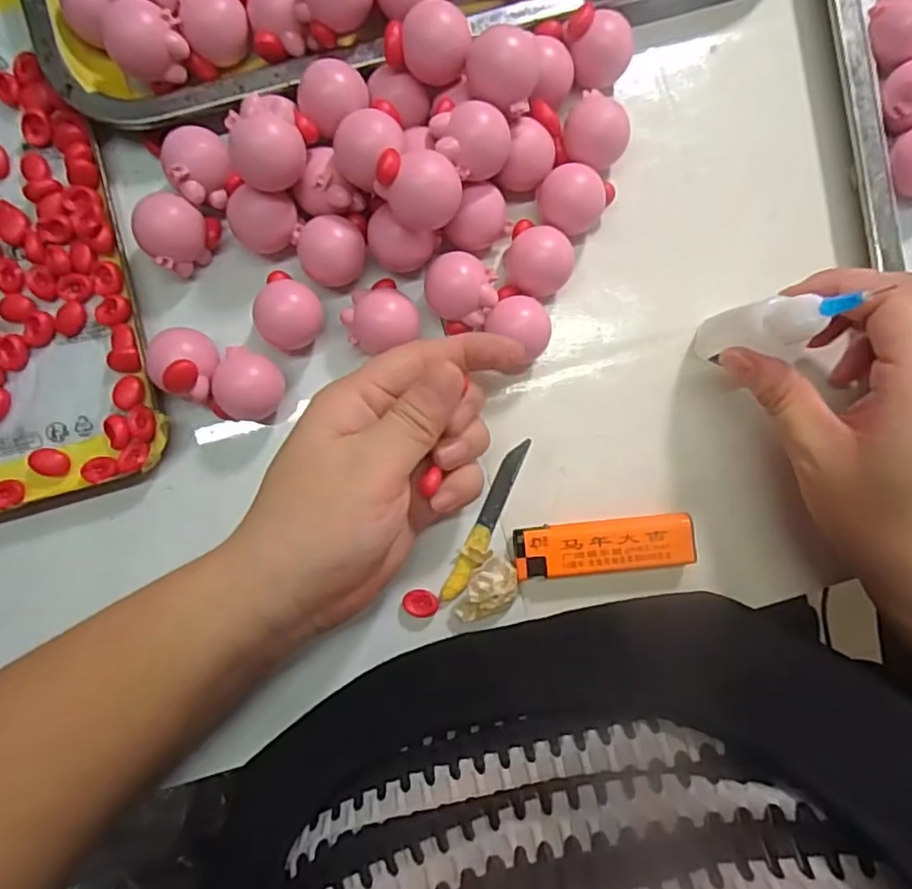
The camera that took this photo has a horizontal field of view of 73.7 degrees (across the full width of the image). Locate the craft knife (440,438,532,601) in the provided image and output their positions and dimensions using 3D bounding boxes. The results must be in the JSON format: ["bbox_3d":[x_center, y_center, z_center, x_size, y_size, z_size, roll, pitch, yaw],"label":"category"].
[{"bbox_3d":[0.015,0.035,0.278,0.013,0.005,0.079,28,88,-1],"label":"craft knife"}]

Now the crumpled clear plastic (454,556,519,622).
[{"bbox_3d":[0.015,0.065,0.270,0.021,0.014,0.032,18,88,-1],"label":"crumpled clear plastic"}]

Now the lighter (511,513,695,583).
[{"bbox_3d":[0.066,0.046,0.276,0.079,0.013,0.023,-6,89,-2],"label":"lighter"}]

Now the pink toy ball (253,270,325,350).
[{"bbox_3d":[-0.074,-0.058,0.268,0.032,0.025,0.028,37,88,-1],"label":"pink toy ball"}]

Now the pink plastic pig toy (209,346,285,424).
[{"bbox_3d":[-0.089,-0.025,0.267,0.027,0.023,0.030,13,88,-1],"label":"pink plastic pig toy"}]

